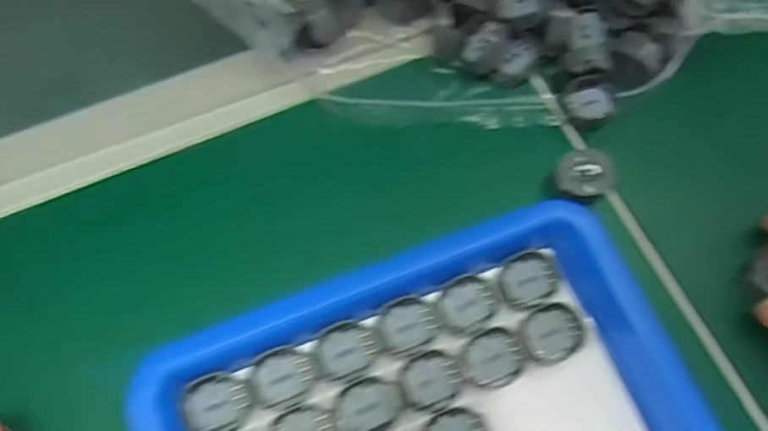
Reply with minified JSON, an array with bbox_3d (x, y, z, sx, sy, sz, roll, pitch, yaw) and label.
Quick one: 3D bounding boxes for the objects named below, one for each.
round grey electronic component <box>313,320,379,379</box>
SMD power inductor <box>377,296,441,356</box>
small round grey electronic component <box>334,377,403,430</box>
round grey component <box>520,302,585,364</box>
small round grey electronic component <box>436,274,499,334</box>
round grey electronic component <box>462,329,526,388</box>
[{"bbox_3d":[-0.017,0.058,0.272,0.027,0.004,0.022,-21,69,-9],"label":"round grey electronic component"},{"bbox_3d":[0.011,0.048,0.276,0.027,0.006,0.024,-14,68,-6],"label":"SMD power inductor"},{"bbox_3d":[-0.007,0.082,0.264,0.029,0.004,0.022,-24,70,-10],"label":"small round grey electronic component"},{"bbox_3d":[0.075,0.052,0.278,0.028,0.004,0.025,-27,70,-11],"label":"round grey component"},{"bbox_3d":[0.038,0.040,0.282,0.026,0.006,0.023,-20,69,-8],"label":"small round grey electronic component"},{"bbox_3d":[0.048,0.063,0.275,0.027,0.005,0.023,-21,69,-9],"label":"round grey electronic component"}]

